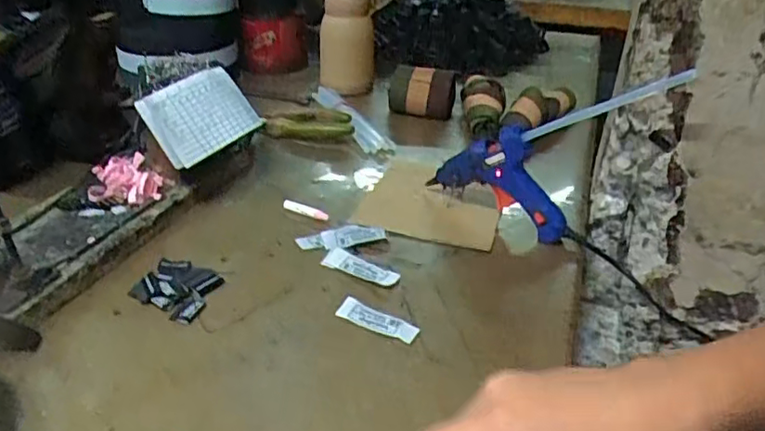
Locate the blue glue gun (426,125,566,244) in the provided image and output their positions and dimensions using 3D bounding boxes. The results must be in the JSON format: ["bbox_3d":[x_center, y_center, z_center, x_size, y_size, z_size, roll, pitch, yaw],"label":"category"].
[{"bbox_3d":[0.101,-0.036,0.551,0.135,0.102,0.030,21,35,28],"label":"blue glue gun"}]

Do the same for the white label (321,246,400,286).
[{"bbox_3d":[-0.018,0.042,0.504,0.067,0.005,0.021,19,34,25],"label":"white label"}]

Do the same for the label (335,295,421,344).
[{"bbox_3d":[-0.003,0.077,0.450,0.062,0.008,0.016,18,34,24],"label":"label"}]

